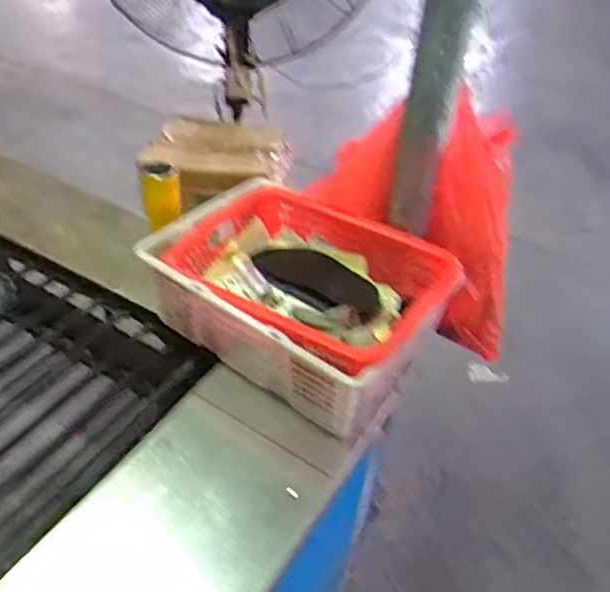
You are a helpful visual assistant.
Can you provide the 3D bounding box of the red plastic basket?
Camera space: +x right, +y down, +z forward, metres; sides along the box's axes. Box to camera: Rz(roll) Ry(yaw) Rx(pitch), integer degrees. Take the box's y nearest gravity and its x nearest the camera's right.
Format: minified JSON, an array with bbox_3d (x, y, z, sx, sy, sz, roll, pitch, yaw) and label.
[{"bbox_3d":[-0.016,-0.002,1.149,0.468,0.187,0.343,27,45,21],"label":"red plastic basket"}]

